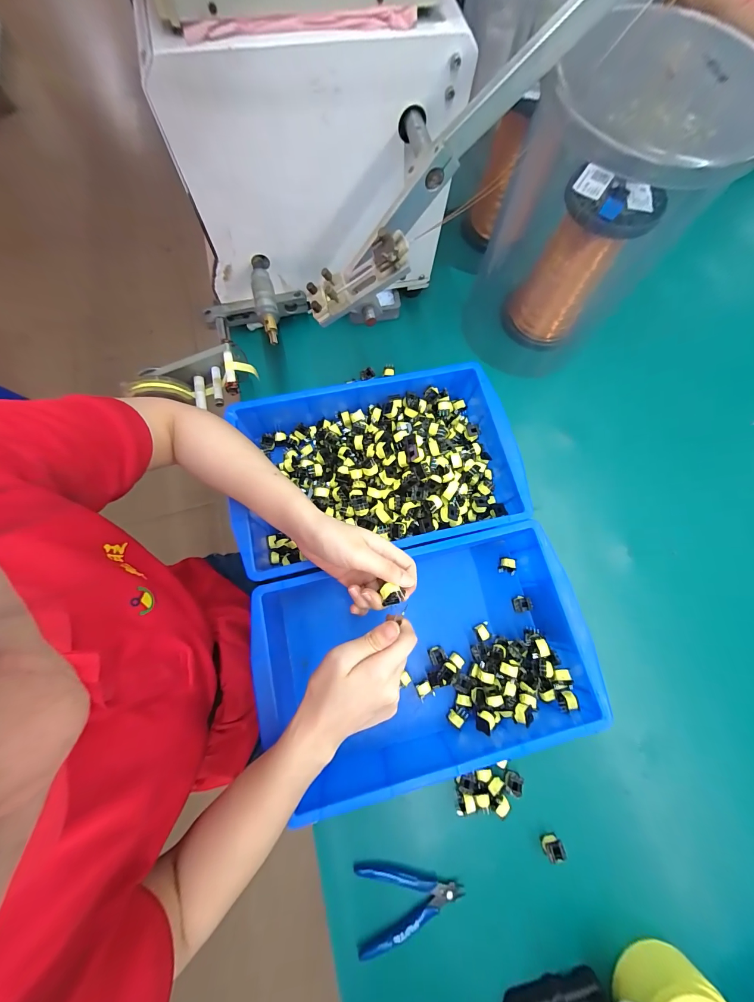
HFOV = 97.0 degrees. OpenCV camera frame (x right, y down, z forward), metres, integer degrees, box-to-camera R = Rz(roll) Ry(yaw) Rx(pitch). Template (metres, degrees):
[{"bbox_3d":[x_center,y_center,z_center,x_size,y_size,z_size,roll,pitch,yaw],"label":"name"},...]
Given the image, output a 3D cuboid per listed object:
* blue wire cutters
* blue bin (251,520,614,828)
[{"bbox_3d":[0.037,0.450,0.374,0.118,0.012,0.074,-8,75,-3],"label":"blue wire cutters"},{"bbox_3d":[0.071,0.175,0.406,0.338,0.085,0.230,-13,75,-4],"label":"blue bin"}]

